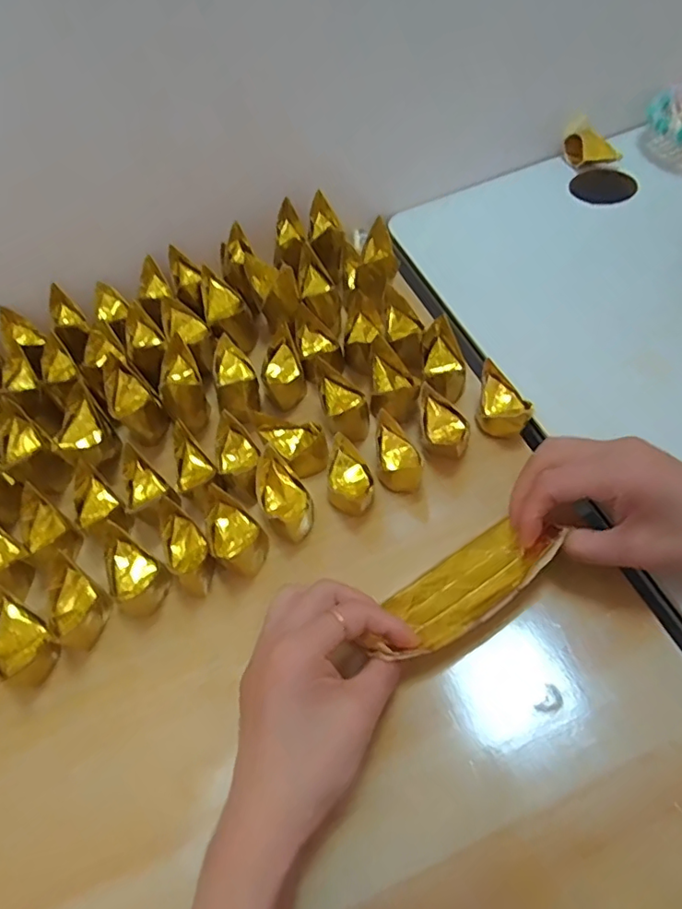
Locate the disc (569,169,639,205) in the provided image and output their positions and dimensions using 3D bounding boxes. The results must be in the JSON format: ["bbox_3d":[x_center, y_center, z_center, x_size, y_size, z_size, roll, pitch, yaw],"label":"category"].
[{"bbox_3d":[0.250,-0.255,0.516,0.055,0.005,0.057,-2,53,3],"label":"disc"}]

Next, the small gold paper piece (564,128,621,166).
[{"bbox_3d":[0.241,-0.294,0.522,0.021,0.025,0.054,-37,58,-14],"label":"small gold paper piece"}]

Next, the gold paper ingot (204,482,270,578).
[{"bbox_3d":[-0.071,0.053,0.358,0.035,0.040,0.050,-42,59,-17],"label":"gold paper ingot"}]

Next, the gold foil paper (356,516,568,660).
[{"bbox_3d":[0.067,0.075,0.310,0.119,0.020,0.053,-32,30,-4],"label":"gold foil paper"}]

